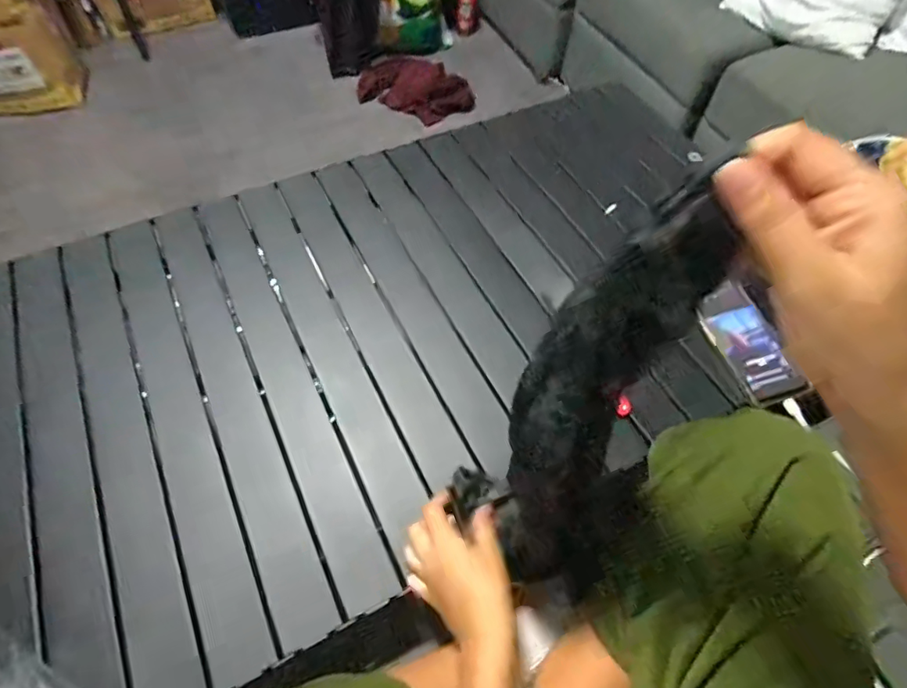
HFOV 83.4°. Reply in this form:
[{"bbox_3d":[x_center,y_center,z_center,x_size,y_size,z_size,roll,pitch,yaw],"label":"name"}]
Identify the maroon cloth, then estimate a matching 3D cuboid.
[{"bbox_3d":[-0.123,-0.783,1.566,0.366,0.124,0.143,16,58,9],"label":"maroon cloth"}]

